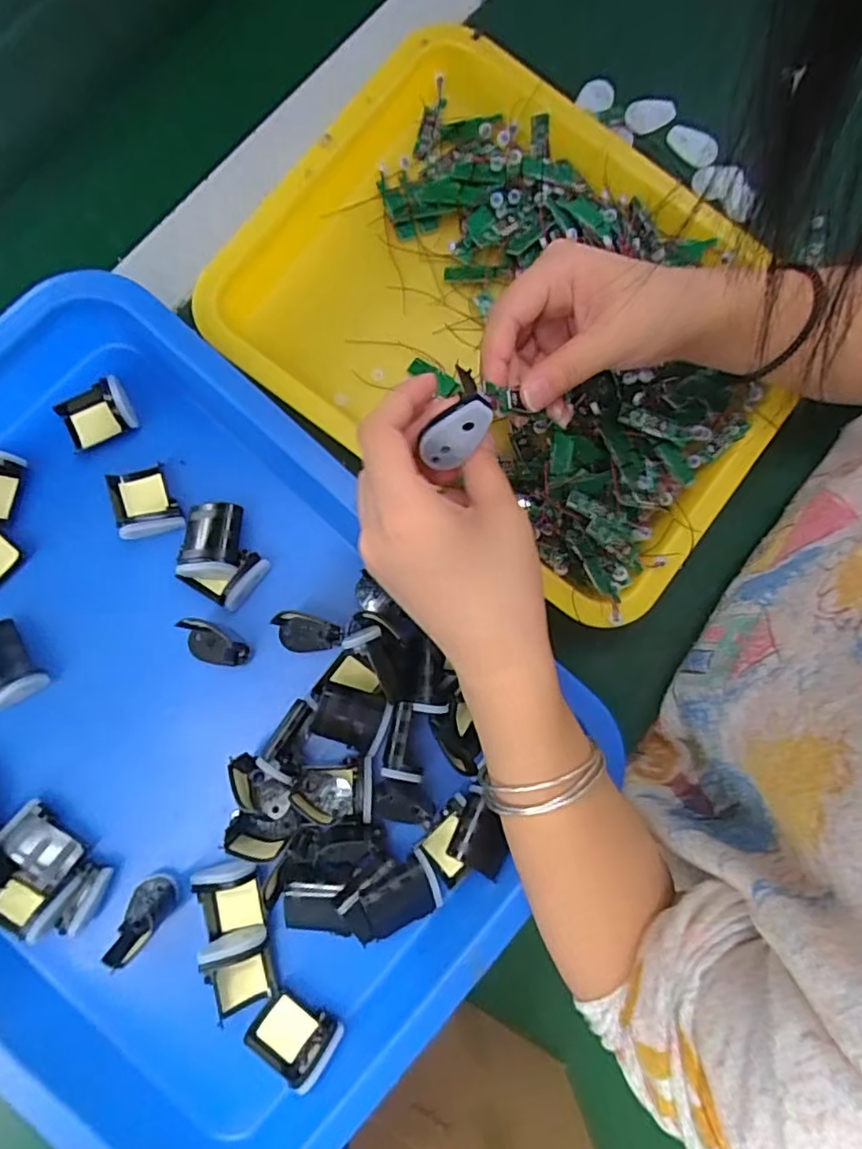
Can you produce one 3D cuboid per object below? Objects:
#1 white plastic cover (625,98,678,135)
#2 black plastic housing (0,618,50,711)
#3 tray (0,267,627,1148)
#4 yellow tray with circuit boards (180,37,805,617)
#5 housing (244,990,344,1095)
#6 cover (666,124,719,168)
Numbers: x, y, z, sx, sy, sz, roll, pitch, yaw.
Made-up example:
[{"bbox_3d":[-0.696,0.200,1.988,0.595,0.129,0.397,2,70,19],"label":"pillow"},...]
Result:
[{"bbox_3d":[0.154,-0.321,0.425,0.039,0.011,0.019,-23,84,-6],"label":"white plastic cover"},{"bbox_3d":[-0.243,0.052,0.345,0.035,0.021,0.043,-33,85,-7],"label":"black plastic housing"},{"bbox_3d":[-0.162,0.076,0.341,0.451,0.068,0.341,44,82,3],"label":"tray"},{"bbox_3d":[0.056,-0.162,0.372,0.324,0.049,0.266,37,82,3],"label":"yellow tray with circuit boards"},{"bbox_3d":[-0.075,0.253,0.331,0.045,0.014,0.036,34,82,2],"label":"housing"},{"bbox_3d":[0.182,-0.299,0.424,0.036,0.010,0.018,34,82,2],"label":"cover"}]

